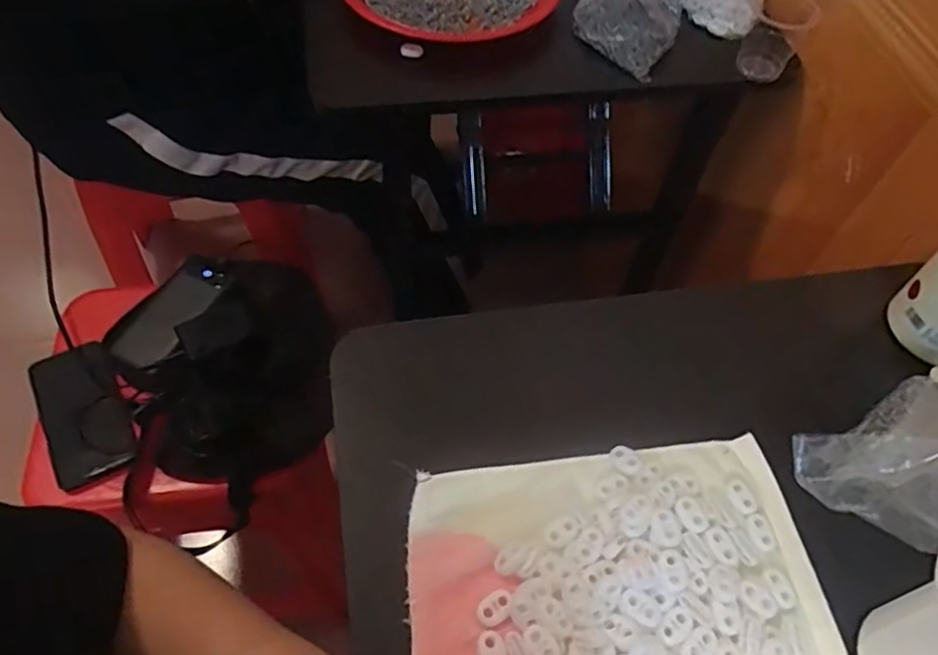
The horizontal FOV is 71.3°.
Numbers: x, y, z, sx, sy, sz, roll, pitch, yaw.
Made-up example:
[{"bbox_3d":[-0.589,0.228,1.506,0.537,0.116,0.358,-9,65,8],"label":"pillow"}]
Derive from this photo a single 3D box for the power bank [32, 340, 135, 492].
[{"bbox_3d":[-0.422,0.090,0.713,0.087,0.028,0.159,-24,61,-18],"label":"power bank"}]

